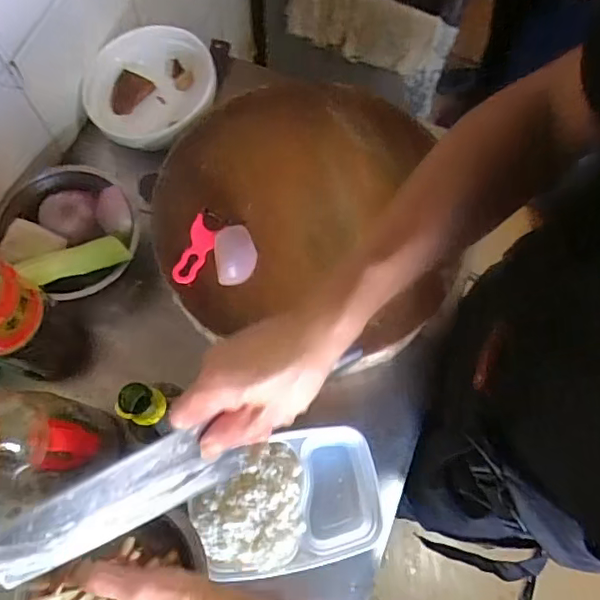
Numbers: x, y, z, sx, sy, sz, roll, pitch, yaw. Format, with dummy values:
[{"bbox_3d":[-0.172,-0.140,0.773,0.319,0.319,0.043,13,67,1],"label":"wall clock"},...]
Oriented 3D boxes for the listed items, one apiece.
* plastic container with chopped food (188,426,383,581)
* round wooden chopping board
[{"bbox_3d":[-0.014,0.230,0.644,0.205,0.042,0.143,-11,72,-6],"label":"plastic container with chopped food"},{"bbox_3d":[0.010,-0.120,0.704,0.356,0.062,0.354,1,71,-2],"label":"round wooden chopping board"}]

